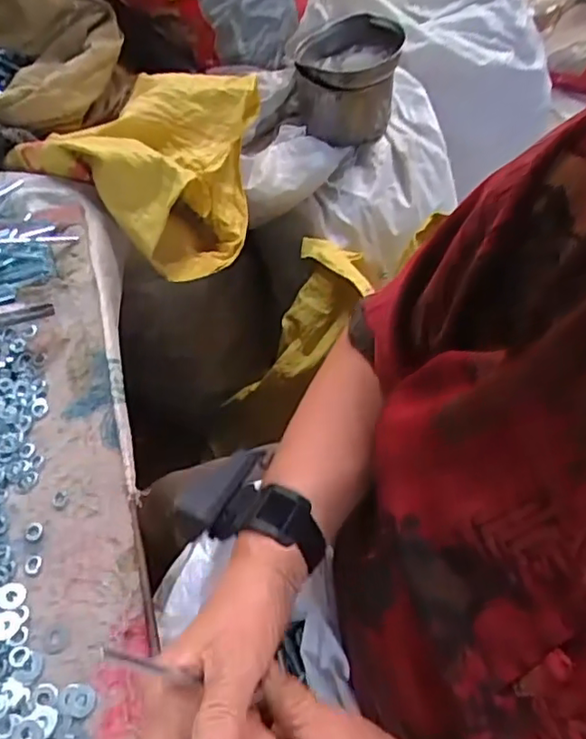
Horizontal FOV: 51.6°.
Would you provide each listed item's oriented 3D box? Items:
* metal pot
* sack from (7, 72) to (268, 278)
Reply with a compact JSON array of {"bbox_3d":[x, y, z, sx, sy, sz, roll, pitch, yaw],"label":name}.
[{"bbox_3d":[0.080,-0.413,0.873,0.149,0.118,0.161,-2,58,3],"label":"metal pot"},{"bbox_3d":[-0.147,-0.257,0.737,0.221,0.168,0.267,30,65,21],"label":"sack"}]

